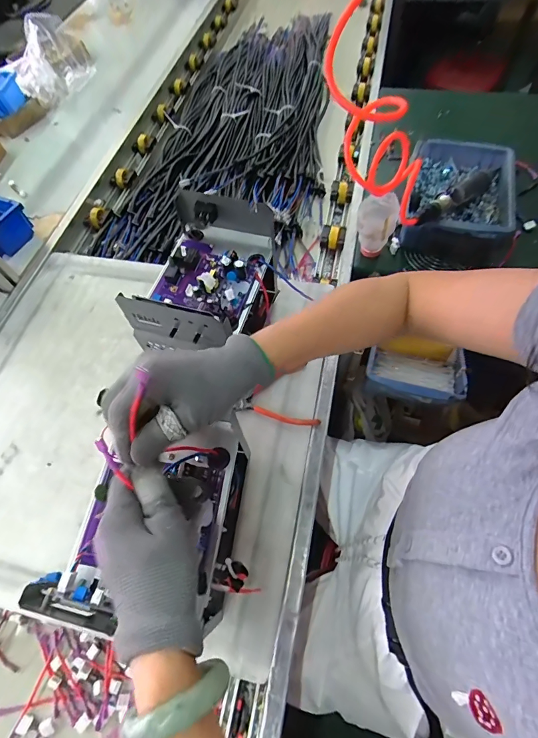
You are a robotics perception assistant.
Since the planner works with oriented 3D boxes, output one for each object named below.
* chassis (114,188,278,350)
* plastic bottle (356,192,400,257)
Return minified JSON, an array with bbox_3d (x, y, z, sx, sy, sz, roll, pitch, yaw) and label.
[{"bbox_3d":[-0.091,-0.132,0.532,0.148,0.099,0.207,13,63,11],"label":"chassis"},{"bbox_3d":[0.188,-0.249,0.669,0.068,0.103,0.062,18,64,13],"label":"plastic bottle"}]

